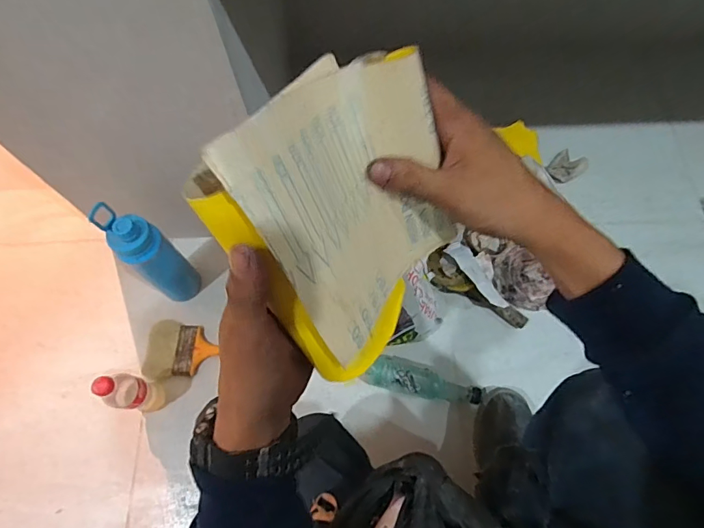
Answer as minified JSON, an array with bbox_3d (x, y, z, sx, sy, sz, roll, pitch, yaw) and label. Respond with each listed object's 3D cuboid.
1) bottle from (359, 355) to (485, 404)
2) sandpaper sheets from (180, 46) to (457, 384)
[{"bbox_3d":[0.132,0.220,0.821,0.229,0.058,0.067,9,68,4],"label":"bottle"},{"bbox_3d":[0.004,-0.029,0.274,0.034,0.172,0.158,7,45,41],"label":"sandpaper sheets"}]

